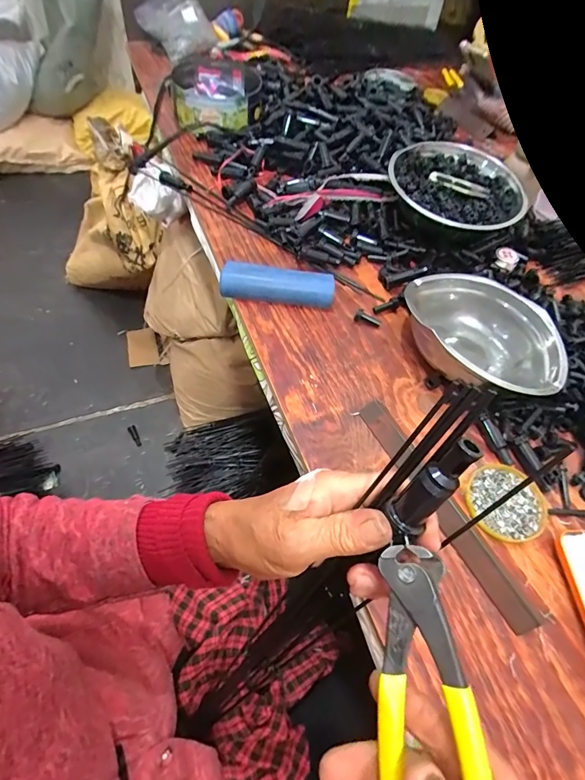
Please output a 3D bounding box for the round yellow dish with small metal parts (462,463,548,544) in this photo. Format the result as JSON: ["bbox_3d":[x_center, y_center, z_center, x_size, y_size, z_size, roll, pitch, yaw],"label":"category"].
[{"bbox_3d":[0.238,0.123,0.443,0.087,0.007,0.083,3,57,-5],"label":"round yellow dish with small metal parts"}]

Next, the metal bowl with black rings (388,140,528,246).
[{"bbox_3d":[0.267,-0.336,0.680,0.217,0.082,0.209,3,57,-5],"label":"metal bowl with black rings"}]

